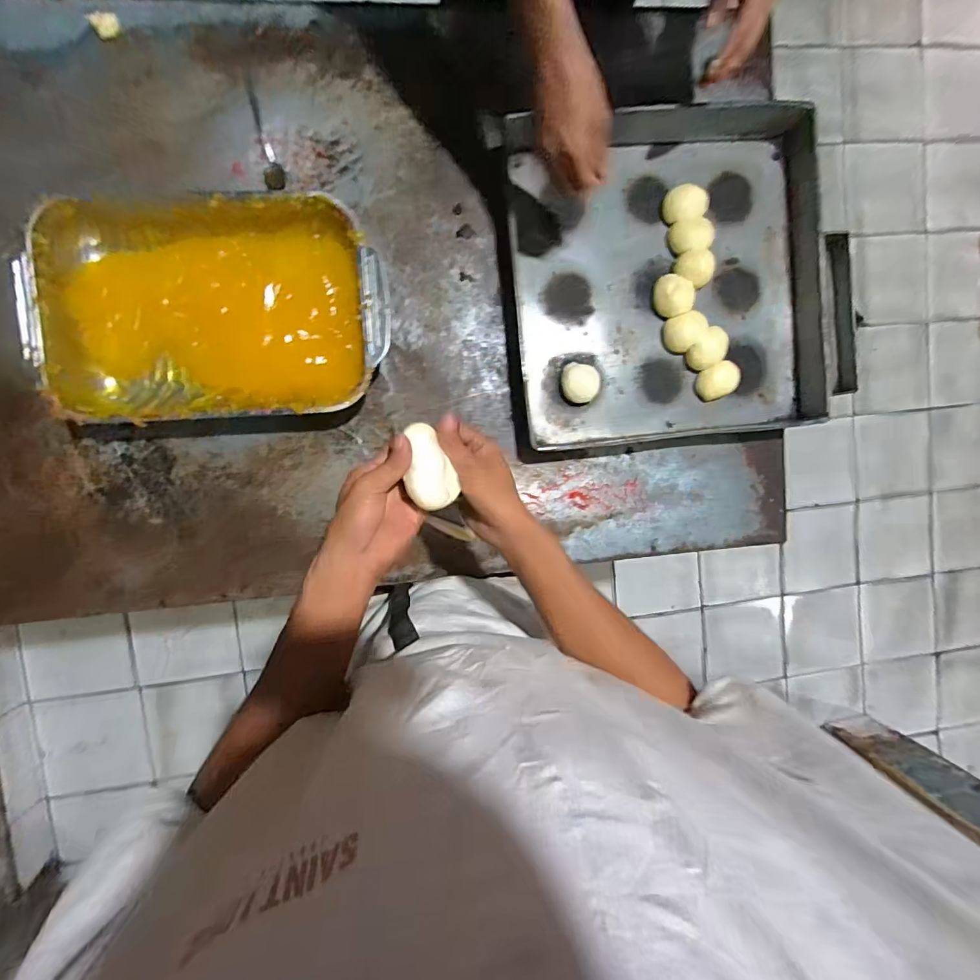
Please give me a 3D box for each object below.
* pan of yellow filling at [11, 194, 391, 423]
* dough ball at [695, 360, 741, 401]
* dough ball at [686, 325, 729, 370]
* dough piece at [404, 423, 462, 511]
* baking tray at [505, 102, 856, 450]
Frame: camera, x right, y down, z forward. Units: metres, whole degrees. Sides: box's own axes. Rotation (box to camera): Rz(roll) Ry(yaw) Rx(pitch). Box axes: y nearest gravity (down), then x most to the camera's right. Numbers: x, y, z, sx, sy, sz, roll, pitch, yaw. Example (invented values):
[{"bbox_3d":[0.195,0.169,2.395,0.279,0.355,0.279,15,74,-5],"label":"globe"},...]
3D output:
[{"bbox_3d":[-0.351,-0.233,0.582,0.428,0.068,0.279,-3,95,-6],"label":"pan of yellow filling"},{"bbox_3d":[0.349,-0.167,0.674,0.059,0.034,0.049,-21,96,-4],"label":"dough ball"},{"bbox_3d":[0.327,-0.212,0.669,0.058,0.034,0.048,-31,97,-3],"label":"dough ball"},{"bbox_3d":[-0.067,-0.019,0.428,0.046,0.031,0.081,-29,93,-33],"label":"dough piece"},{"bbox_3d":[0.261,-0.313,0.664,0.481,0.065,0.479,-6,95,-5],"label":"baking tray"}]

